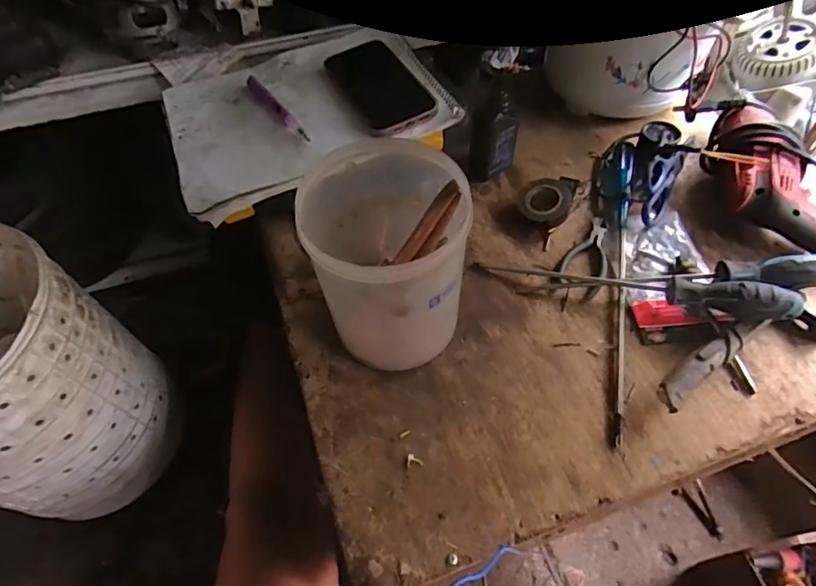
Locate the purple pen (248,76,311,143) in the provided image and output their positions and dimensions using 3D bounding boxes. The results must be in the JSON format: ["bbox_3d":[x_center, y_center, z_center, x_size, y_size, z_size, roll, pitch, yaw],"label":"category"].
[{"bbox_3d":[-0.151,-0.212,0.563,0.015,0.009,0.145,-31,60,-19],"label":"purple pen"}]

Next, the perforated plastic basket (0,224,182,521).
[{"bbox_3d":[-0.473,0.134,0.615,0.252,0.381,0.239,21,58,16],"label":"perforated plastic basket"}]

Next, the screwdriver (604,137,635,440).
[{"bbox_3d":[0.229,-0.034,0.535,0.028,0.029,0.397,11,56,9],"label":"screwdriver"}]

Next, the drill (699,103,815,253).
[{"bbox_3d":[0.410,-0.114,0.550,0.121,0.075,0.245,-13,55,-7],"label":"drill"}]

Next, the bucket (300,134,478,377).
[{"bbox_3d":[-0.019,-0.024,0.448,0.131,0.178,0.145,-18,56,-11],"label":"bucket"}]

